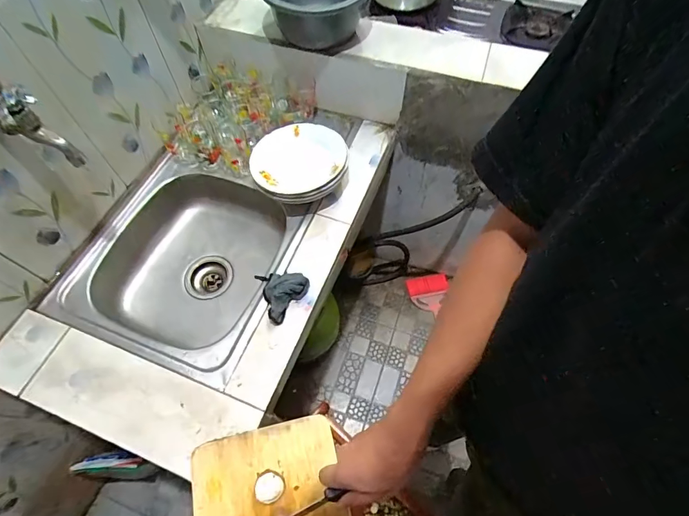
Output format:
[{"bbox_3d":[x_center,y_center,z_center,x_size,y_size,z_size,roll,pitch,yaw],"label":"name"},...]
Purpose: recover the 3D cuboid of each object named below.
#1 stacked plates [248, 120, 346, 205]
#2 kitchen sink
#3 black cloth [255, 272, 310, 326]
[{"bbox_3d":[-0.092,-0.199,0.819,0.203,0.060,0.189,0,61,0],"label":"stacked plates"},{"bbox_3d":[-0.318,0.013,0.830,0.397,0.158,0.421,19,63,10],"label":"kitchen sink"},{"bbox_3d":[-0.109,0.060,0.714,0.085,0.042,0.105,-17,63,-9],"label":"black cloth"}]

